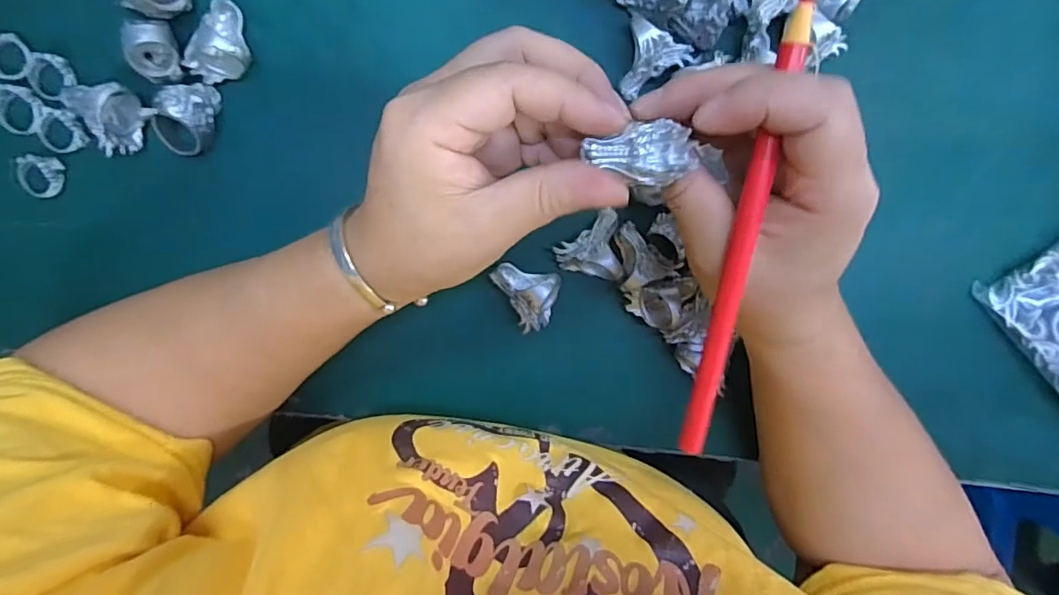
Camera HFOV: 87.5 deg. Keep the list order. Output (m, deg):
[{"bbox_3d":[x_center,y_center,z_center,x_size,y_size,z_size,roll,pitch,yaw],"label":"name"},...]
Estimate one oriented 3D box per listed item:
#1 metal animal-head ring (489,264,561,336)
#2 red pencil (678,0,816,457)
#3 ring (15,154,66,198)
[{"bbox_3d":[-0.003,0.001,0.297,0.036,0.026,0.033,0,98,-3],"label":"metal animal-head ring"},{"bbox_3d":[0.077,-0.018,0.200,0.009,0.005,0.169,7,107,-4],"label":"red pencil"},{"bbox_3d":[-0.253,-0.063,0.286,0.018,0.008,0.021,9,98,-4],"label":"ring"}]

